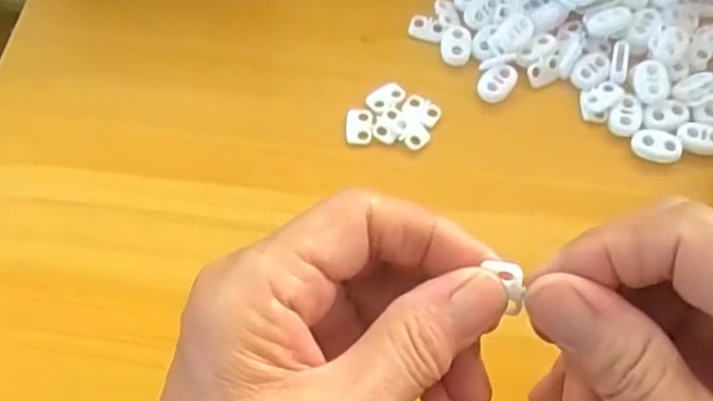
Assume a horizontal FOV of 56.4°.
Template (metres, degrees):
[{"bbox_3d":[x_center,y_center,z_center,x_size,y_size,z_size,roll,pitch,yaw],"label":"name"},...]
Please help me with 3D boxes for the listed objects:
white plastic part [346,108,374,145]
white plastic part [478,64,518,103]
[{"bbox_3d":[0.002,-0.036,0.318,0.012,0.004,0.019,4,65,2],"label":"white plastic part"},{"bbox_3d":[0.069,-0.058,0.327,0.015,0.005,0.022,38,71,16],"label":"white plastic part"}]

